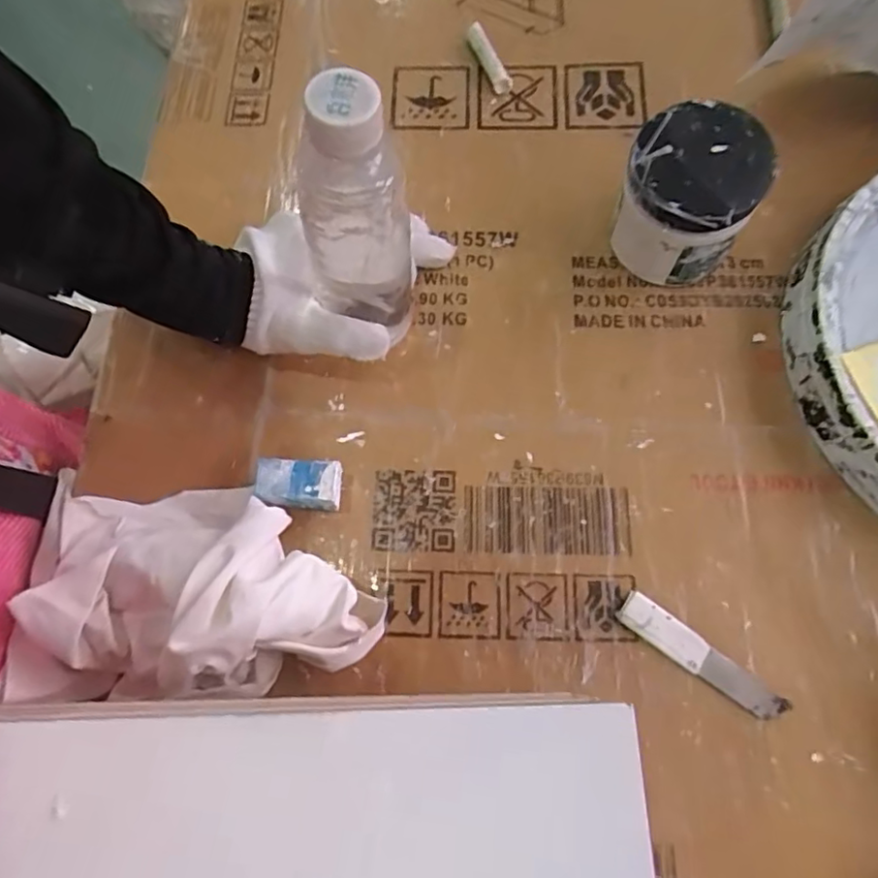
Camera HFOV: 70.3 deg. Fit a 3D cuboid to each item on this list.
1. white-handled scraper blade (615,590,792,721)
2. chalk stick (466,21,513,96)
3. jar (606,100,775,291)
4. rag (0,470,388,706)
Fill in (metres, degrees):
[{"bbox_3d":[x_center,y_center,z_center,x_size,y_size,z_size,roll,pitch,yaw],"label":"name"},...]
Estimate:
[{"bbox_3d":[0.147,0.123,0.349,0.100,0.006,0.020,34,75,13],"label":"white-handled scraper blade"},{"bbox_3d":[0.040,-0.294,0.485,0.014,0.016,0.061,-22,71,-5],"label":"chalk stick"},{"bbox_3d":[0.155,-0.150,0.396,0.077,0.083,0.075,-1,71,2],"label":"jar"},{"bbox_3d":[-0.130,0.075,0.332,0.193,0.082,0.116,-4,71,1],"label":"rag"}]

